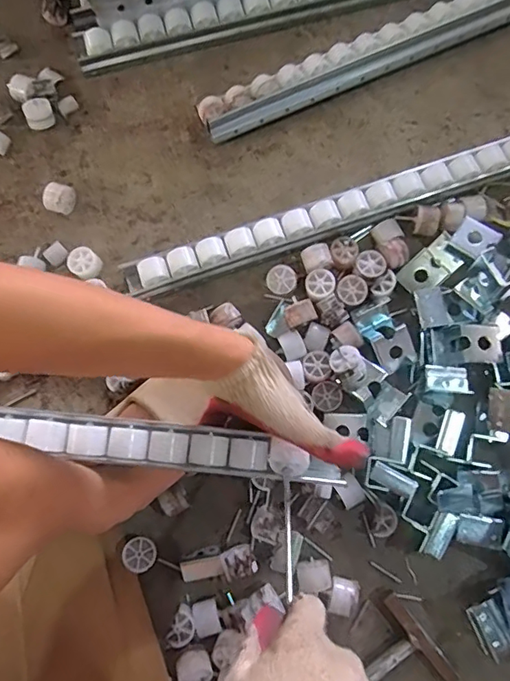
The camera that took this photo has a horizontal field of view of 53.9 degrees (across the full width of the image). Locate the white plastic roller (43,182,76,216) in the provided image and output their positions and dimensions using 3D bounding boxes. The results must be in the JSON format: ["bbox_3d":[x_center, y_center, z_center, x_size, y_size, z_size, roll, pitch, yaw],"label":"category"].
[{"bbox_3d":[-0.244,-0.177,0.627,0.031,0.034,0.032,11,78,3],"label":"white plastic roller"}]

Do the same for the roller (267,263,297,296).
[{"bbox_3d":[0.031,-0.070,0.602,0.034,0.026,0.033,0,78,1],"label":"roller"}]

